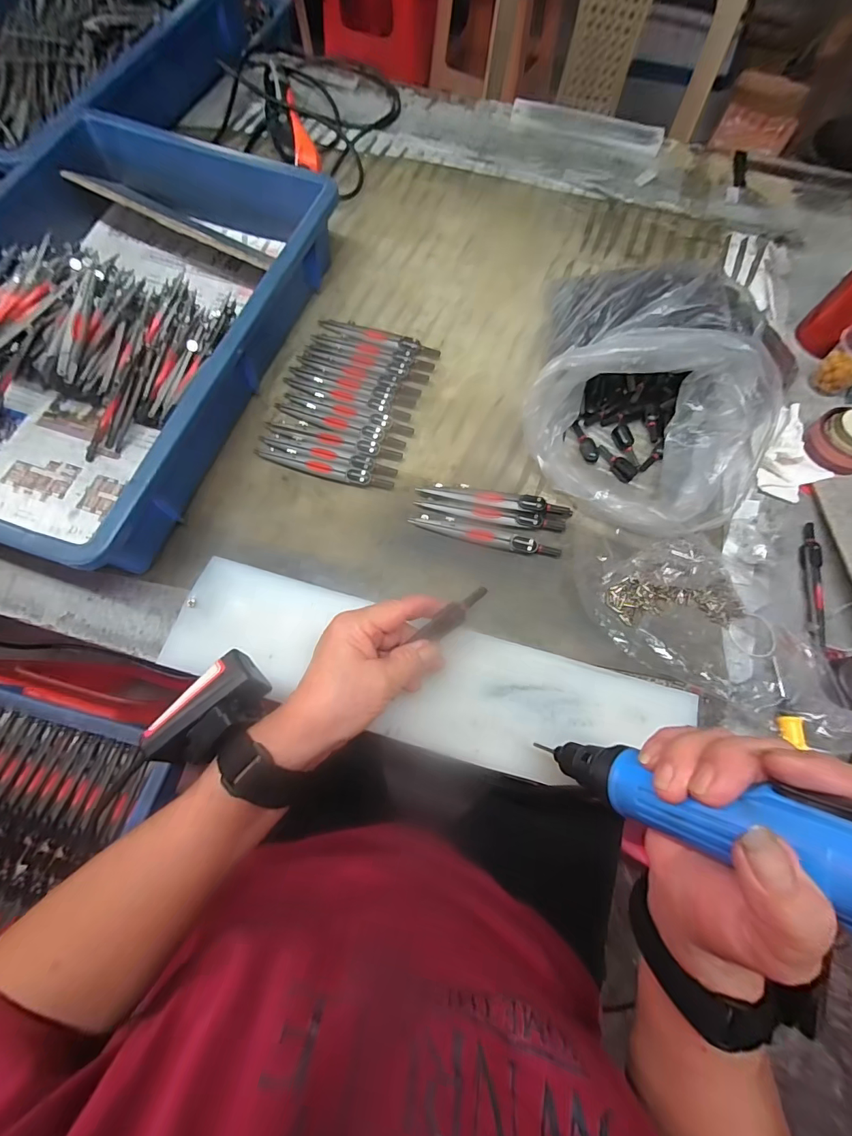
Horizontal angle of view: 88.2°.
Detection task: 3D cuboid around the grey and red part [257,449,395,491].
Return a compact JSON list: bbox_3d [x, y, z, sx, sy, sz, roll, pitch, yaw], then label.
[{"bbox_3d":[-0.092,-0.089,0.396,0.126,0.010,0.013,14,70,3],"label":"grey and red part"}]

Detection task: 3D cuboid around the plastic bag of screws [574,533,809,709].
[{"bbox_3d":[0.214,0.032,0.359,0.184,0.027,0.113,26,71,7],"label":"plastic bag of screws"}]

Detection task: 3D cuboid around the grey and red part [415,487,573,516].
[{"bbox_3d":[0.060,-0.058,0.387,0.133,0.021,0.014,10,70,2],"label":"grey and red part"}]

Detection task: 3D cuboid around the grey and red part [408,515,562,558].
[{"bbox_3d":[0.052,-0.028,0.378,0.128,0.008,0.016,14,70,3],"label":"grey and red part"}]

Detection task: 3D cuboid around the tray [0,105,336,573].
[{"bbox_3d":[-0.284,-0.226,0.403,0.280,0.079,0.429,18,71,5],"label":"tray"}]

